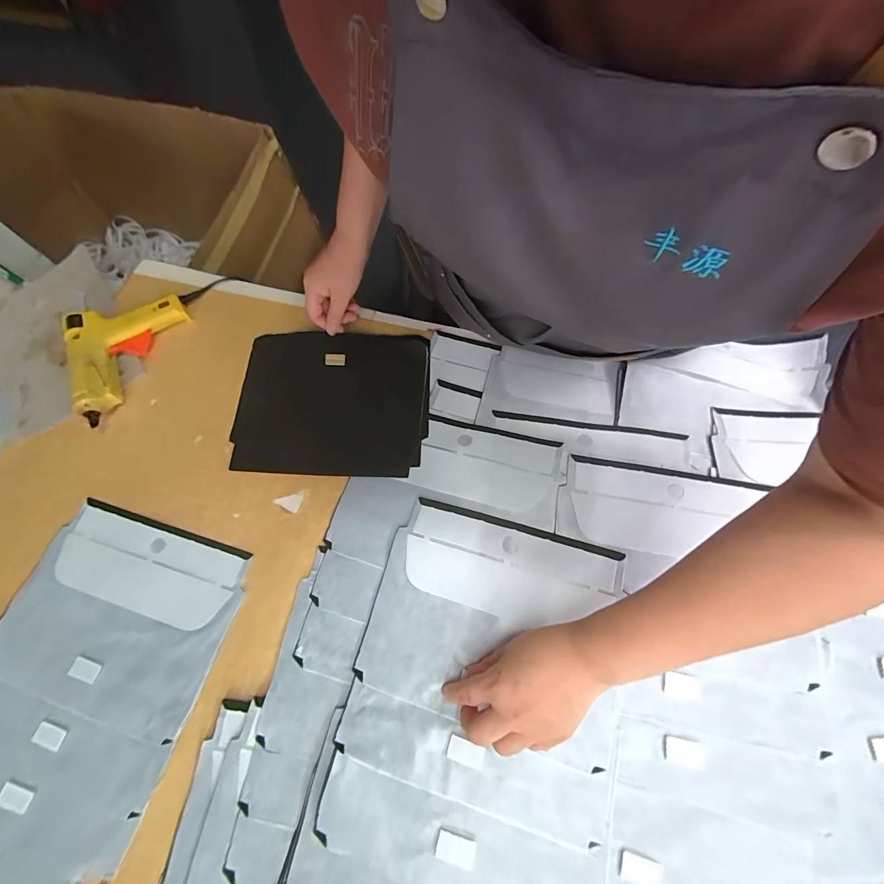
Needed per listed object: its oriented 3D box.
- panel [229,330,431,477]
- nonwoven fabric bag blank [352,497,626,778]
[{"bbox_3d":[-0.149,-0.057,0.522,0.255,0.028,0.202,1,69,3],"label":"panel"},{"bbox_3d":[0.053,0.182,0.404,0.248,0.014,0.197,14,74,12],"label":"nonwoven fabric bag blank"}]

